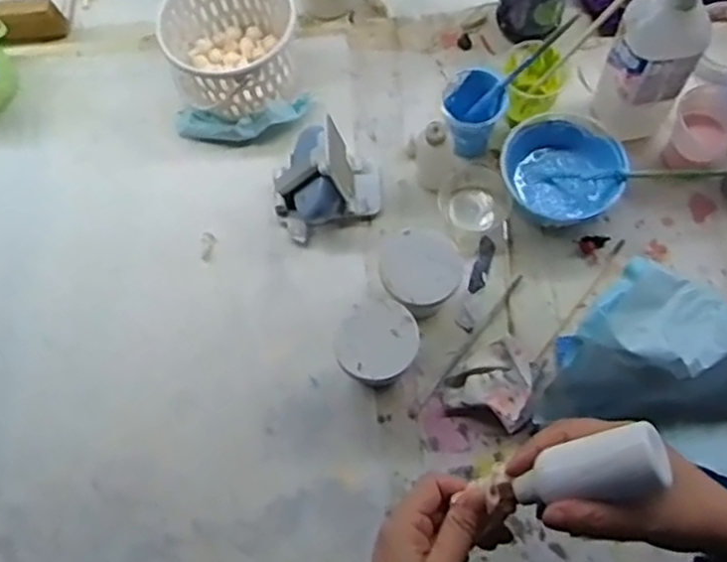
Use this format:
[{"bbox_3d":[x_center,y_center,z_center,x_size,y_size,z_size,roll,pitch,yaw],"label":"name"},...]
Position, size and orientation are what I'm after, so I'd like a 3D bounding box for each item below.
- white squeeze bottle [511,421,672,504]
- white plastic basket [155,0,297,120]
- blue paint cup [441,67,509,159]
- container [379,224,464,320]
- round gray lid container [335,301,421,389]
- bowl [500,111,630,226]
[{"bbox_3d":[0.123,0.107,0.410,0.081,0.026,0.030,-24,69,28],"label":"white squeeze bottle"},{"bbox_3d":[-0.138,-0.246,0.778,0.136,0.086,0.142,-1,70,4],"label":"white plastic basket"},{"bbox_3d":[0.109,-0.168,0.746,0.061,0.079,0.062,-1,70,4],"label":"blue paint cup"},{"bbox_3d":[0.053,-0.004,0.689,0.073,0.077,0.076,-1,70,4],"label":"container"},{"bbox_3d":[0.013,0.063,0.661,0.073,0.079,0.074,-24,70,-4],"label":"round gray lid container"},{"bbox_3d":[0.194,-0.109,0.720,0.116,0.045,0.110,-1,70,4],"label":"bowl"}]

